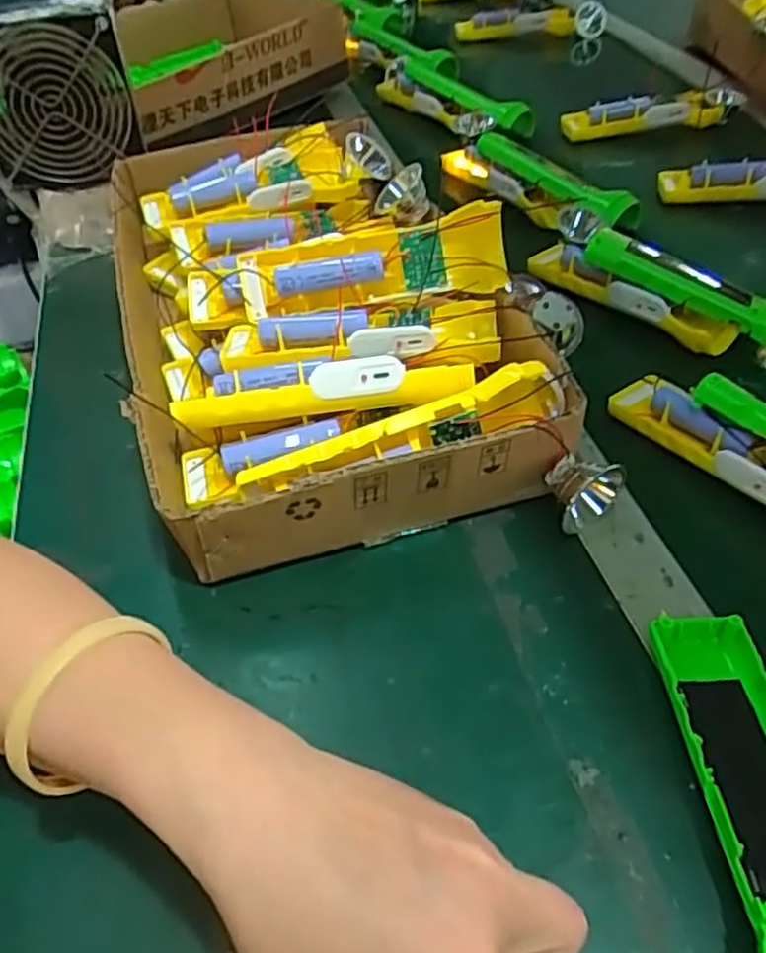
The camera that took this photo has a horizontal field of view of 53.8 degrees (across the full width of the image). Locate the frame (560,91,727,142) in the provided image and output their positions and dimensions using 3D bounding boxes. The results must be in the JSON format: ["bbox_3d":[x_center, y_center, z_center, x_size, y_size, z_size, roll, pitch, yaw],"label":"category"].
[{"bbox_3d":[0.284,-0.393,0.812,0.170,0.036,0.027,-8,45,-5],"label":"frame"}]

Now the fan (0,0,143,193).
[{"bbox_3d":[-0.258,-0.286,0.598,0.120,0.141,0.034,-16,46,-12],"label":"fan"}]

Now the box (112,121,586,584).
[{"bbox_3d":[-0.057,-0.130,0.511,0.230,0.088,0.415,-14,46,-10],"label":"box"}]

